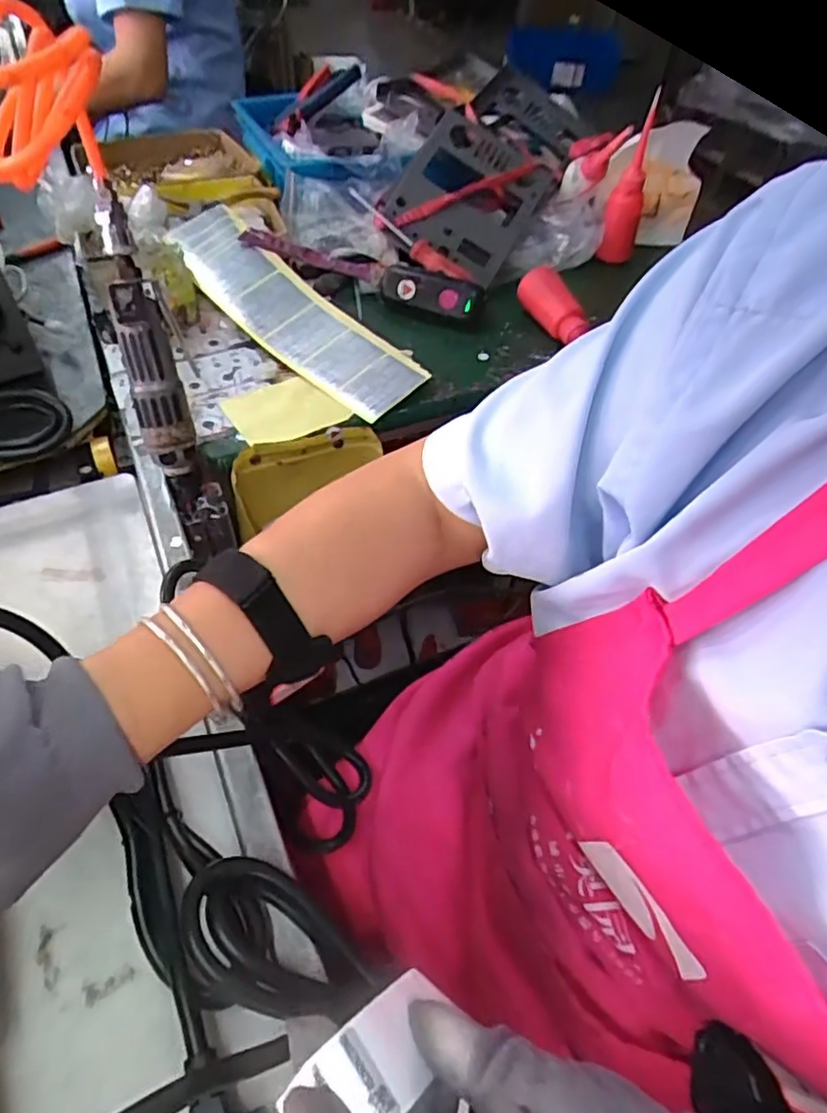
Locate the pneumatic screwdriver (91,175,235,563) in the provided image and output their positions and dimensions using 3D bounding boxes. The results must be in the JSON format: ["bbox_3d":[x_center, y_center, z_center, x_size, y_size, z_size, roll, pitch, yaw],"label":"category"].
[{"bbox_3d":[-0.206,-0.134,0.522,0.052,0.286,0.039,-19,31,-18],"label":"pneumatic screwdriver"}]

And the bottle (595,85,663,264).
[{"bbox_3d":[0.279,-0.473,0.812,0.048,0.180,0.048,14,30,8],"label":"bottle"}]

